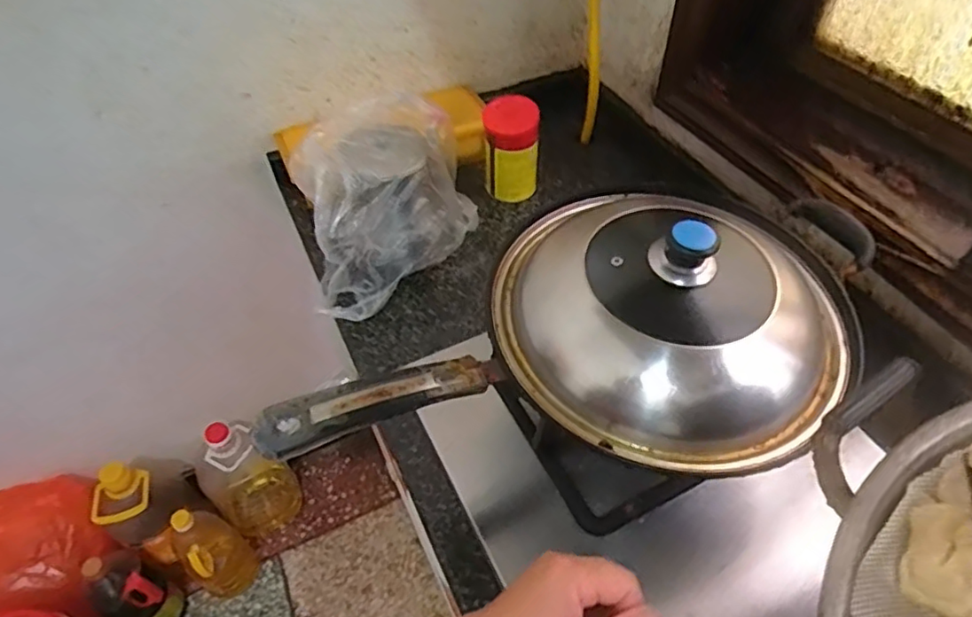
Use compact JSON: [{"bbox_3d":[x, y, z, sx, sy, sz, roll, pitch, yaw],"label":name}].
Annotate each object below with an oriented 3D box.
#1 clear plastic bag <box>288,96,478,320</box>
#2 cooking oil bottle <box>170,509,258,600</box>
[{"bbox_3d":[-0.116,-0.133,0.729,0.198,0.167,0.221,-5,50,-2],"label":"clear plastic bag"},{"bbox_3d":[-0.543,0.462,1.160,0.123,0.259,0.109,28,56,23],"label":"cooking oil bottle"}]

